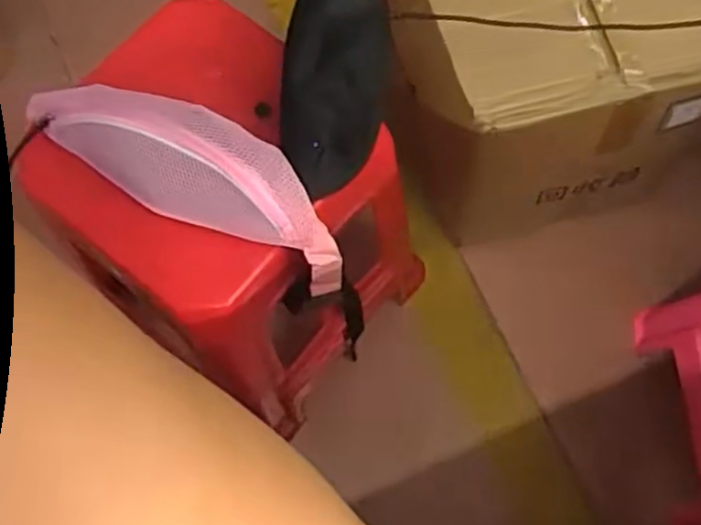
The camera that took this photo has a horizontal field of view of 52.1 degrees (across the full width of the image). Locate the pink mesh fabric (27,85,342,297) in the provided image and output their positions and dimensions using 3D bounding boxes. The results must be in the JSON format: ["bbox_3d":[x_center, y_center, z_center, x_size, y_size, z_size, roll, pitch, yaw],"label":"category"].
[{"bbox_3d":[-0.141,-0.083,0.674,0.315,0.100,0.090,28,73,-2],"label":"pink mesh fabric"}]

